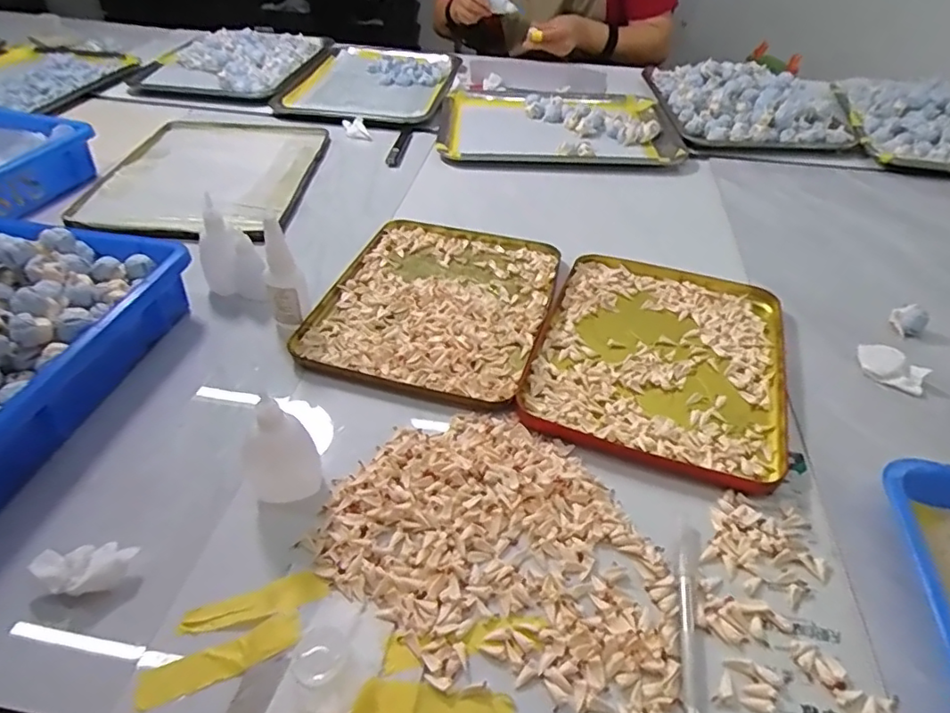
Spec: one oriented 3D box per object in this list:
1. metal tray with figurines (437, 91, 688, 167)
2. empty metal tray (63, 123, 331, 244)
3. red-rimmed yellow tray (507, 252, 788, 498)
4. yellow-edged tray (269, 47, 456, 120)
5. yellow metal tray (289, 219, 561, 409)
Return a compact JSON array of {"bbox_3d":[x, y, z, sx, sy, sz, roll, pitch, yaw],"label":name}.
[{"bbox_3d":[0.130,-0.354,0.879,0.348,0.034,0.240,3,42,0],"label":"metal tray with figurines"},{"bbox_3d":[-0.338,-0.244,0.741,0.252,0.024,0.326,3,42,0],"label":"empty metal tray"},{"bbox_3d":[0.165,-0.005,0.504,0.201,0.013,0.254,16,44,14],"label":"red-rimmed yellow tray"},{"bbox_3d":[-0.171,-0.479,0.988,0.266,0.015,0.336,7,42,5],"label":"yellow-edged tray"},{"bbox_3d":[-0.034,-0.059,0.551,0.198,0.013,0.253,12,43,10],"label":"yellow metal tray"}]

